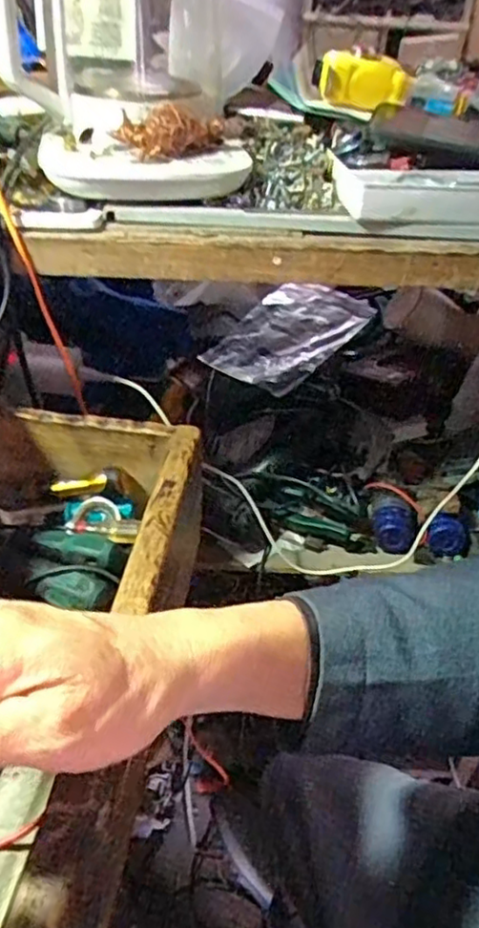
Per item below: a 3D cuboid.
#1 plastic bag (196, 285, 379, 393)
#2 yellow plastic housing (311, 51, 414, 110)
[{"bbox_3d":[0.063,-0.175,0.892,0.206,0.024,0.135,-42,61,-18],"label":"plastic bag"},{"bbox_3d":[0.109,-0.343,0.590,0.086,0.038,0.038,10,42,5],"label":"yellow plastic housing"}]

